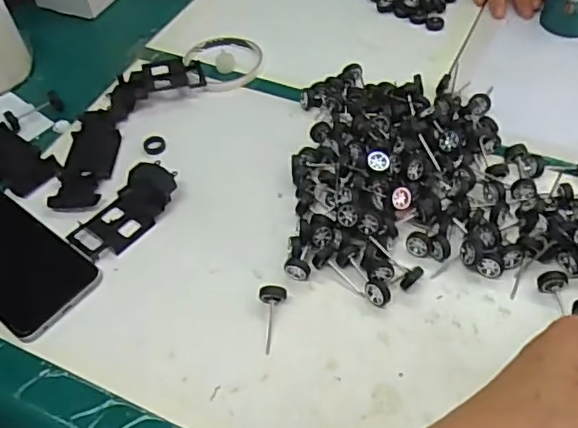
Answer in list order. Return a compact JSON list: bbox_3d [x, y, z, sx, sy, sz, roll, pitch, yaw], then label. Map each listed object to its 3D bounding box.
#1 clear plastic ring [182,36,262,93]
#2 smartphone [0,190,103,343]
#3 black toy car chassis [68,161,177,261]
[{"bbox_3d":[-0.070,-0.163,0.618,0.078,0.015,0.089,-24,53,-16],"label":"clear plastic ring"},{"bbox_3d":[-0.227,0.031,0.472,0.168,0.007,0.074,31,58,25],"label":"smartphone"},{"bbox_3d":[-0.136,-0.006,0.485,0.049,0.024,0.093,29,57,24],"label":"black toy car chassis"}]

